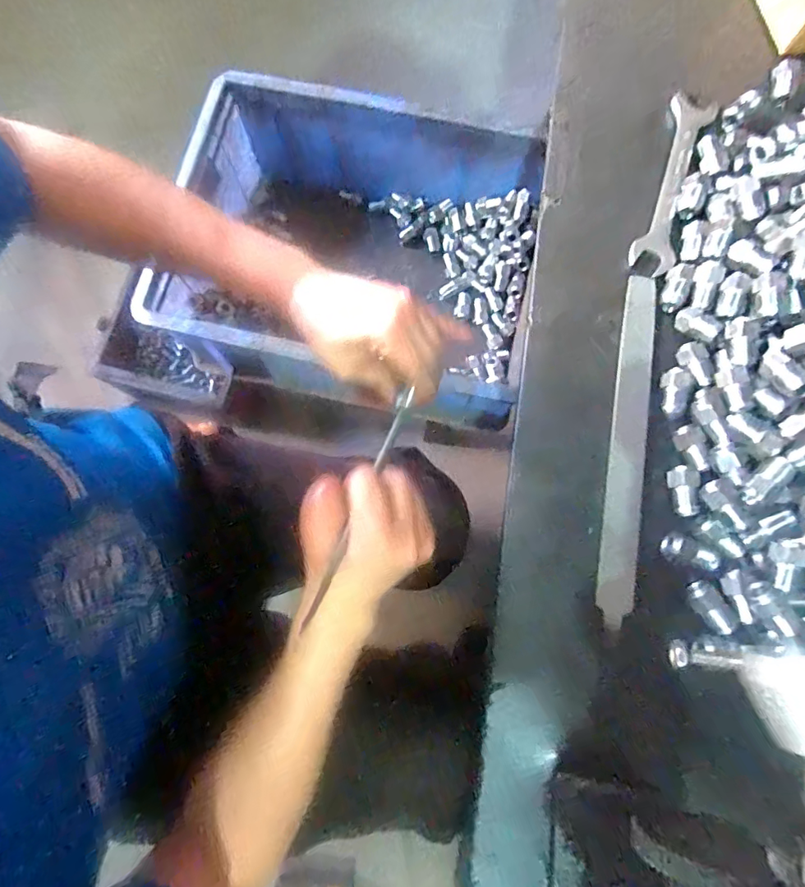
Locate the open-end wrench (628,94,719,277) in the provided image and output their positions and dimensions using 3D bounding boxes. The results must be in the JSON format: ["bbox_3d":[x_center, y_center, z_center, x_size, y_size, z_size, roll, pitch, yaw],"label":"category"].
[{"bbox_3d":[0.220,-0.214,0.399,0.035,0.005,0.171,19,78,3],"label":"open-end wrench"}]

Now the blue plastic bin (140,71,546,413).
[{"bbox_3d":[-0.042,-0.223,0.562,0.375,0.130,0.273,11,78,2],"label":"blue plastic bin"}]

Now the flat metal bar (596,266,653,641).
[{"bbox_3d":[0.161,-0.003,0.355,0.022,0.011,0.255,10,78,1],"label":"flat metal bar"}]

